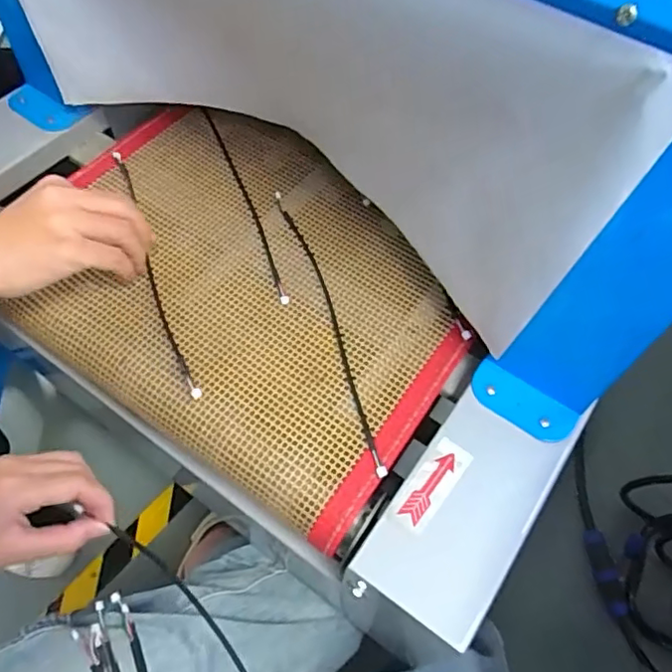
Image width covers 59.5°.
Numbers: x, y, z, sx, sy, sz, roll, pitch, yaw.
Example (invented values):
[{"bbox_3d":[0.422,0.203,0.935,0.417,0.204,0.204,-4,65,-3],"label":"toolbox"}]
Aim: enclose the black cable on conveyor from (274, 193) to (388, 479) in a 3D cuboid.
[{"bbox_3d":[-0.005,-0.014,0.483,0.018,0.013,0.277,-14,60,-12],"label":"black cable on conveyor"}]

